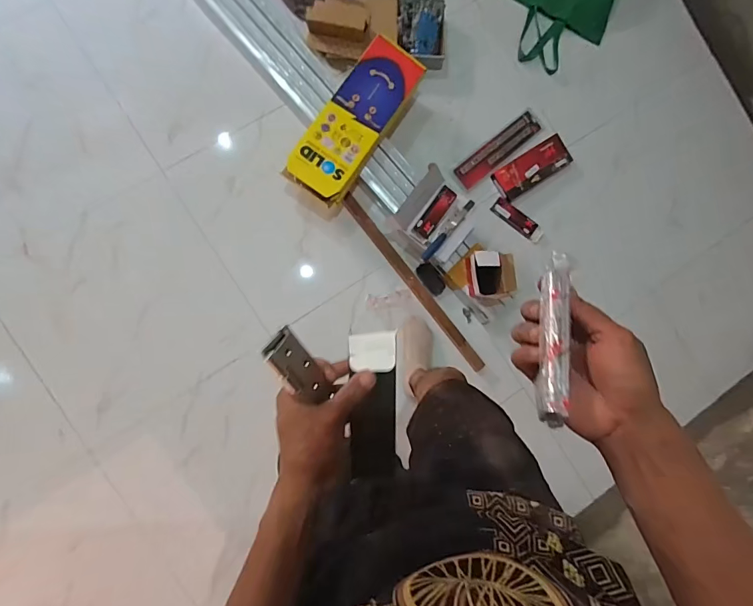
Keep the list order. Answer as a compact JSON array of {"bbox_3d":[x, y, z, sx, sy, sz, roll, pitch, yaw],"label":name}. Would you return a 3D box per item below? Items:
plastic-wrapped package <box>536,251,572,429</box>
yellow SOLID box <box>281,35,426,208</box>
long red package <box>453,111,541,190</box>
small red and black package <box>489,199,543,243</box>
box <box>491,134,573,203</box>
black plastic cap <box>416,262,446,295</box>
[{"bbox_3d":[0.153,0.025,0.352,0.022,0.018,0.153,16,68,-9],"label":"plastic-wrapped package"},{"bbox_3d":[-0.066,-0.522,1.201,0.181,0.099,0.498,35,83,-5],"label":"yellow SOLID box"},{"bbox_3d":[0.413,-0.517,1.361,0.350,0.018,0.081,-40,96,-7],"label":"long red package"},{"bbox_3d":[0.474,-0.278,1.365,0.191,0.018,0.062,37,89,-5],"label":"small red and black package"},{"bbox_3d":[0.529,-0.455,1.367,0.284,0.037,0.113,-34,95,-8],"label":"box"},{"bbox_3d":[0.179,-0.079,1.315,0.061,0.014,0.112,-37,95,-8],"label":"black plastic cap"}]

